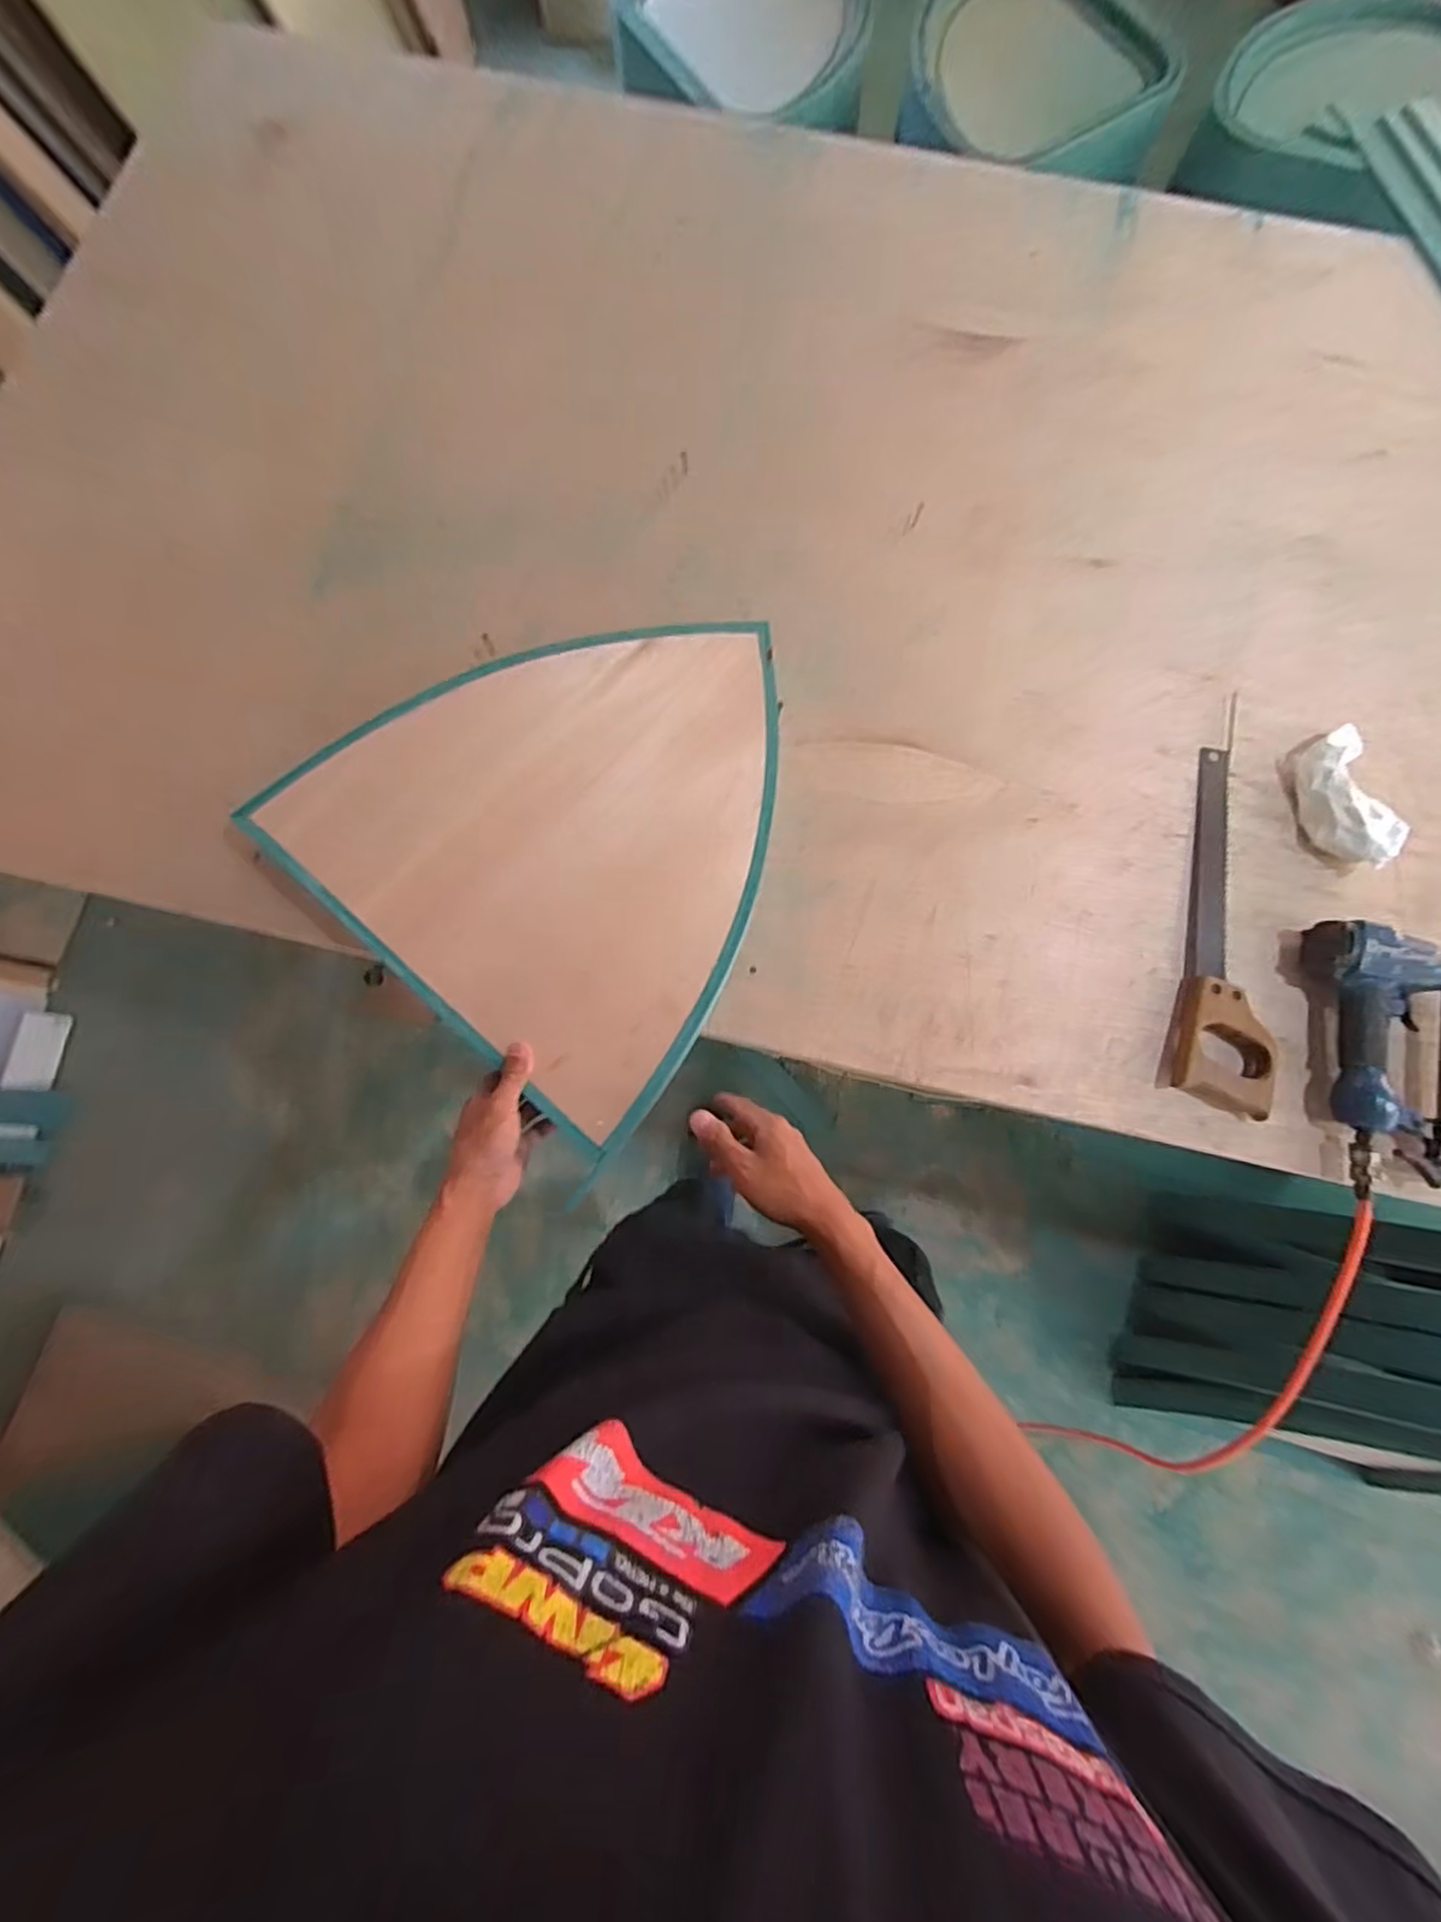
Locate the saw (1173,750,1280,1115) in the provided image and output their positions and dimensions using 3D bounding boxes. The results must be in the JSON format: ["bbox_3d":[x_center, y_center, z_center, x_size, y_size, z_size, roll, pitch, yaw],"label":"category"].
[{"bbox_3d":[0.525,-0.041,0.692,0.086,0.028,0.381,14,80,2],"label":"saw"}]

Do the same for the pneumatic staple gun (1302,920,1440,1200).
[{"bbox_3d":[0.656,0.095,0.652,0.158,0.057,0.246,9,80,1],"label":"pneumatic staple gun"}]

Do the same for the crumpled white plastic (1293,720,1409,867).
[{"bbox_3d":[0.653,-0.170,0.709,0.072,0.045,0.152,-10,80,-3],"label":"crumpled white plastic"}]

